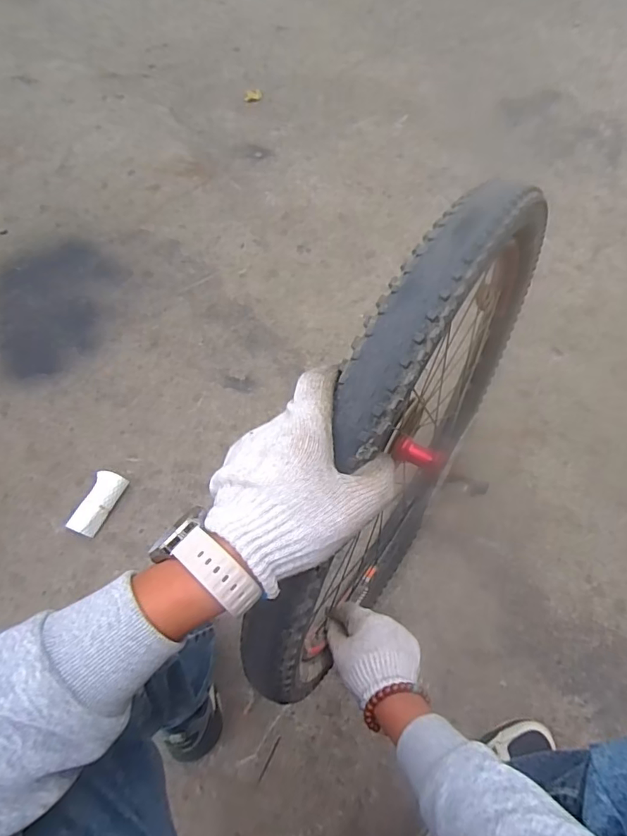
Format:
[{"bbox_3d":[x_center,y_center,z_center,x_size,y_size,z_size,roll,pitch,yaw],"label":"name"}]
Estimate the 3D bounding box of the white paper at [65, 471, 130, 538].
[{"bbox_3d":[-0.428,0.170,0.978,0.069,0.036,0.131,16,62,13],"label":"white paper"}]

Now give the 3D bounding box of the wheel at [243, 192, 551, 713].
[{"bbox_3d":[0.127,0.050,0.632,0.074,0.639,0.611,28,65,19],"label":"wheel"}]

